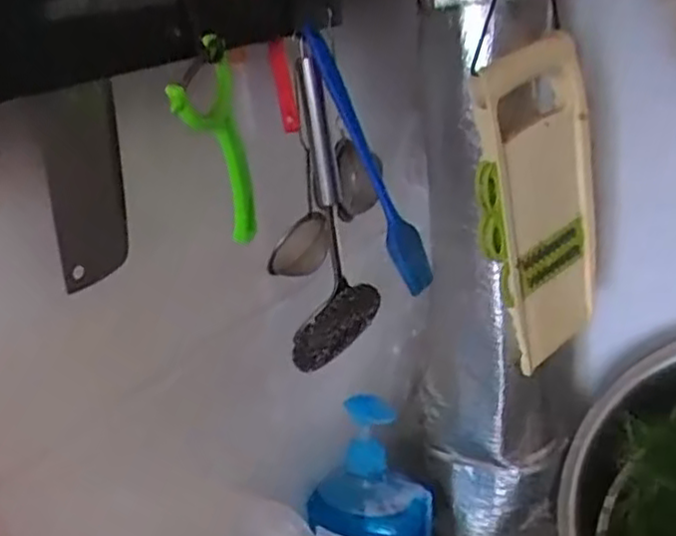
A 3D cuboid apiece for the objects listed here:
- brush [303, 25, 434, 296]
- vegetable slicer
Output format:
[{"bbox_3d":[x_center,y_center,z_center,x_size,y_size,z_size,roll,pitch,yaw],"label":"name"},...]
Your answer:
[{"bbox_3d":[0.020,-0.075,0.522,0.025,0.197,0.026,-18,10,40],"label":"brush"},{"bbox_3d":[0.158,-0.053,0.609,0.124,0.265,0.058,-22,27,-27],"label":"vegetable slicer"}]

